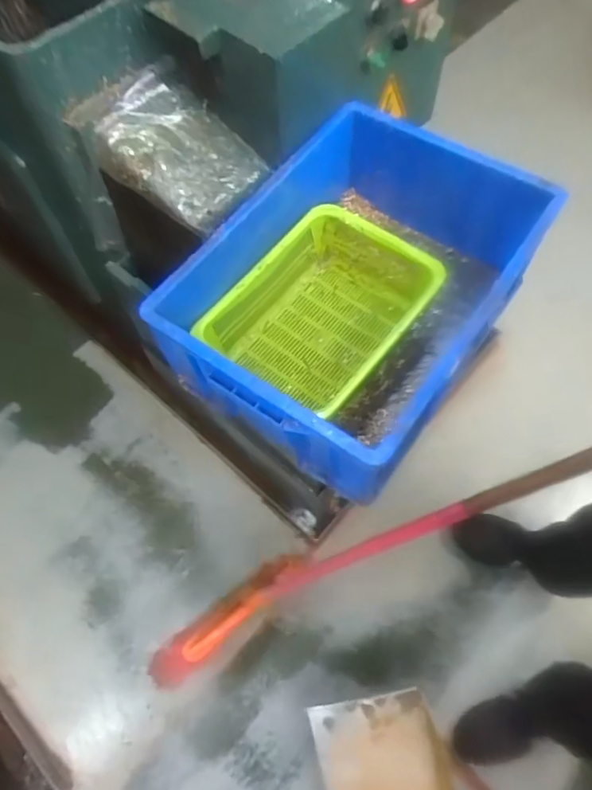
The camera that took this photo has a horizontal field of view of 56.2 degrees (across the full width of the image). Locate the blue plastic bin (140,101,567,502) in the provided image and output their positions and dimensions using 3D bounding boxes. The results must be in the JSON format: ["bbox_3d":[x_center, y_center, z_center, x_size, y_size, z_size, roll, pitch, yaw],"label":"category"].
[{"bbox_3d":[0.099,-0.153,0.794,0.361,0.196,0.540,34,69,18],"label":"blue plastic bin"}]

